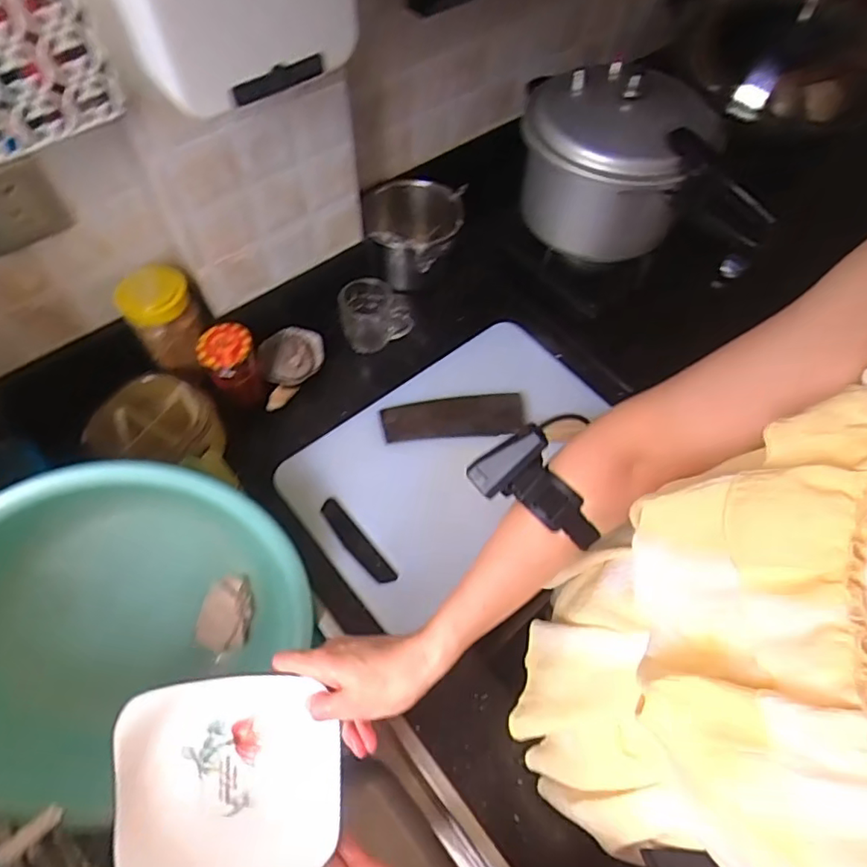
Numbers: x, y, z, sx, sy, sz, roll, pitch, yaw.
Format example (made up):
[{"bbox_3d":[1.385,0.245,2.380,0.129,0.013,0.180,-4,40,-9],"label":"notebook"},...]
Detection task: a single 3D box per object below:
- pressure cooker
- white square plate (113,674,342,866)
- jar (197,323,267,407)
[{"bbox_3d":[0.285,-0.374,0.814,0.335,0.173,0.221,22,61,11],"label":"pressure cooker"},{"bbox_3d":[-0.165,0.283,0.477,0.172,0.029,0.171,1,92,-15],"label":"white square plate"},{"bbox_3d":[-0.270,-0.091,0.775,0.068,0.094,0.068,1,59,-1],"label":"jar"}]

